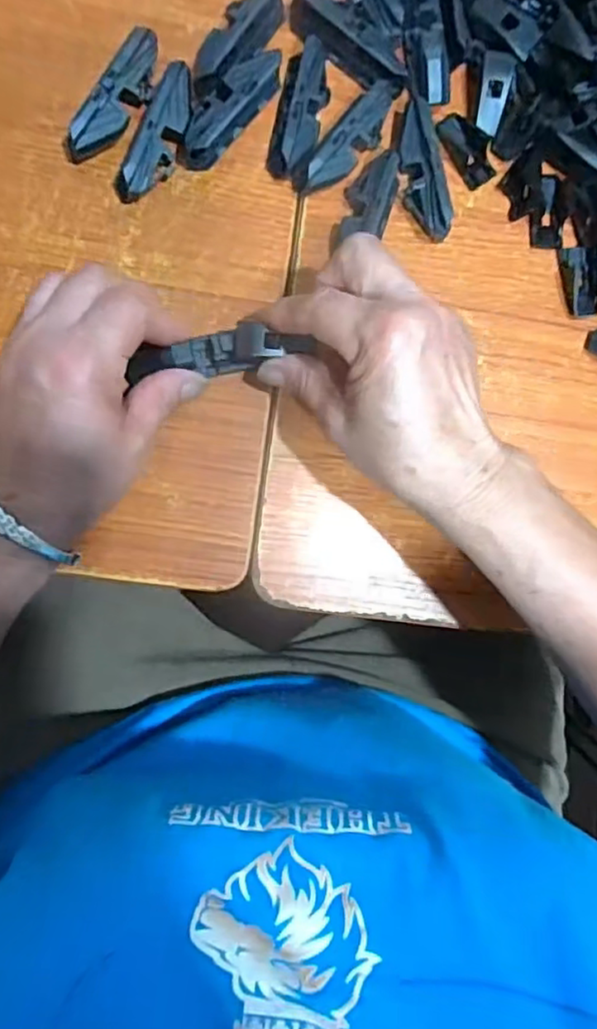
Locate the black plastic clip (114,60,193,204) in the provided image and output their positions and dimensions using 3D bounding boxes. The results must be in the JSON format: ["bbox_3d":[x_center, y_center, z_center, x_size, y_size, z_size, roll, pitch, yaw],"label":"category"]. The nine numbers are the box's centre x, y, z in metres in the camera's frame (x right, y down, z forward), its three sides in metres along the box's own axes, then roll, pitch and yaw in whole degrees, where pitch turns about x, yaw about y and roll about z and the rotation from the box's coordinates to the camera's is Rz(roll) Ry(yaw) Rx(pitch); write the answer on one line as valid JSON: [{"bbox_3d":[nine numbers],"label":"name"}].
[{"bbox_3d":[-0.072,-0.199,0.337,0.022,0.022,0.071,29,85,-6],"label":"black plastic clip"}]

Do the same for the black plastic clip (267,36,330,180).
[{"bbox_3d":[0.001,-0.215,0.343,0.025,0.020,0.069,12,88,-8],"label":"black plastic clip"}]

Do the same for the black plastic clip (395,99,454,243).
[{"bbox_3d":[0.067,-0.189,0.349,0.017,0.023,0.073,-14,91,-8],"label":"black plastic clip"}]

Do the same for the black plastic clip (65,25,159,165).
[{"bbox_3d":[-0.094,-0.215,0.333,0.020,0.020,0.073,32,85,-6],"label":"black plastic clip"}]

